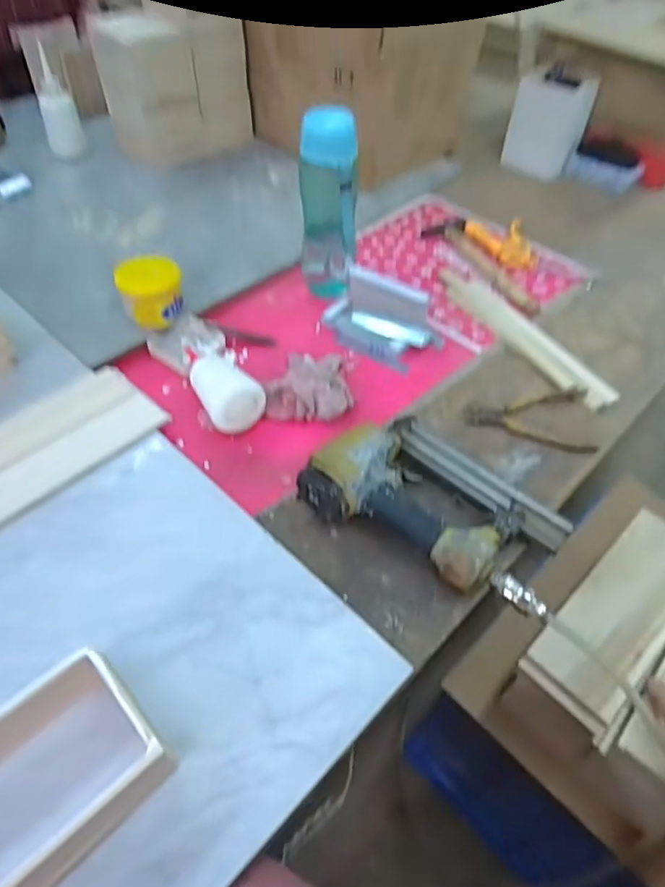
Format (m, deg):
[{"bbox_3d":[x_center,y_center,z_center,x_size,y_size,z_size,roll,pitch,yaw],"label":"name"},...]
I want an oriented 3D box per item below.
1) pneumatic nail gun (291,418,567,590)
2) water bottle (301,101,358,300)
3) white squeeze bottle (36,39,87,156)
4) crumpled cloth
[{"bbox_3d":[0.099,0.057,0.559,0.221,0.057,0.155,35,56,24],"label":"pneumatic nail gun"},{"bbox_3d":[-0.006,-0.293,0.739,0.063,0.234,0.059,-10,50,-11],"label":"water bottle"},{"bbox_3d":[-0.476,-0.578,0.990,0.061,0.145,0.052,-17,52,-17],"label":"white squeeze bottle"},{"bbox_3d":[-0.025,-0.082,0.694,0.101,0.036,0.113,4,49,1],"label":"crumpled cloth"}]

